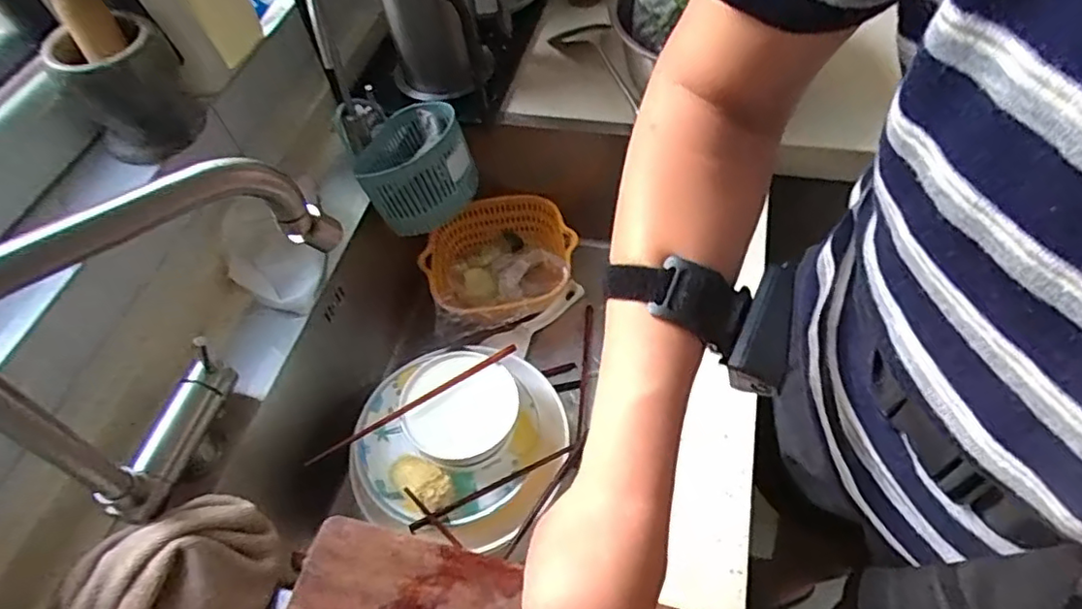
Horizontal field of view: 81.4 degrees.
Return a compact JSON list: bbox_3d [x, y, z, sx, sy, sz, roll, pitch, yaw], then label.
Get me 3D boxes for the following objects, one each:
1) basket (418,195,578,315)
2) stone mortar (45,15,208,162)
[{"bbox_3d":[-0.054,-0.053,0.902,0.207,0.089,0.177,-22,56,-10],"label":"basket"},{"bbox_3d":[-0.376,-0.199,0.581,0.086,0.107,0.079,-26,56,-12],"label":"stone mortar"}]

